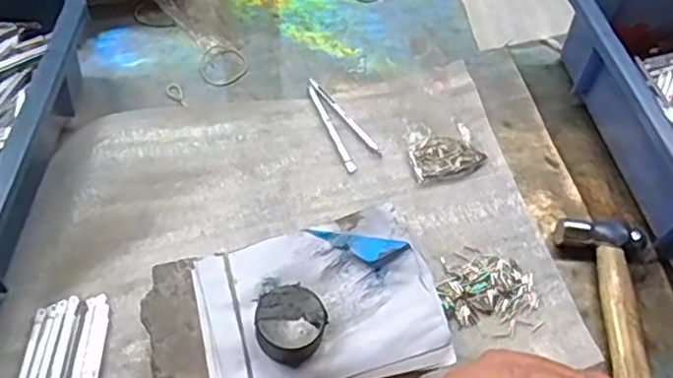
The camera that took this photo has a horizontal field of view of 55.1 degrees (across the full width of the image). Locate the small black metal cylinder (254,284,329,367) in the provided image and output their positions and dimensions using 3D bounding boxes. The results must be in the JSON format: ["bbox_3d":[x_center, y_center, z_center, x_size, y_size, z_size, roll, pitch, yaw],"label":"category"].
[{"bbox_3d":[-0.026,0.075,0.361,0.038,0.018,0.037,2,56,-3],"label":"small black metal cylinder"}]

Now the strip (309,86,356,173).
[{"bbox_3d":[-0.004,-0.048,0.507,0.007,0.004,0.087,-17,59,-16],"label":"strip"}]

